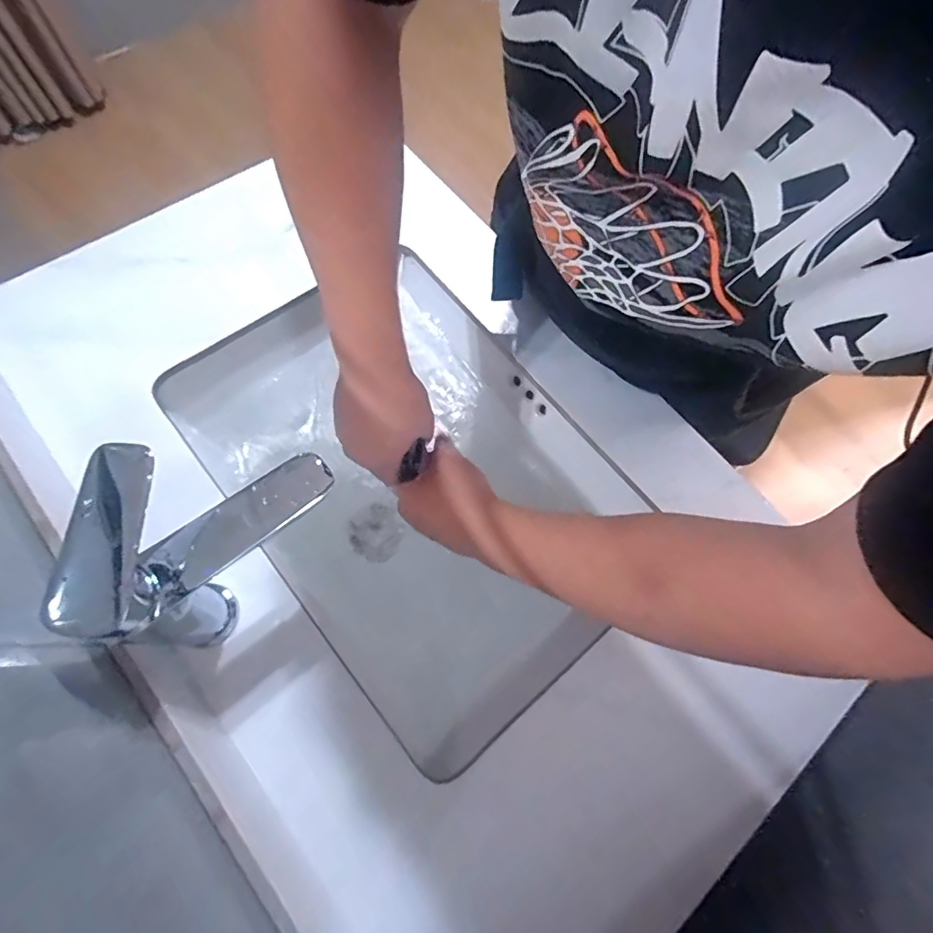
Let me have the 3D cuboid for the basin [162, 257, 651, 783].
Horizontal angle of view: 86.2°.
[{"bbox_3d":[-0.058,0.015,0.531,0.322,0.109,0.451,-39,78,-16],"label":"basin"}]

